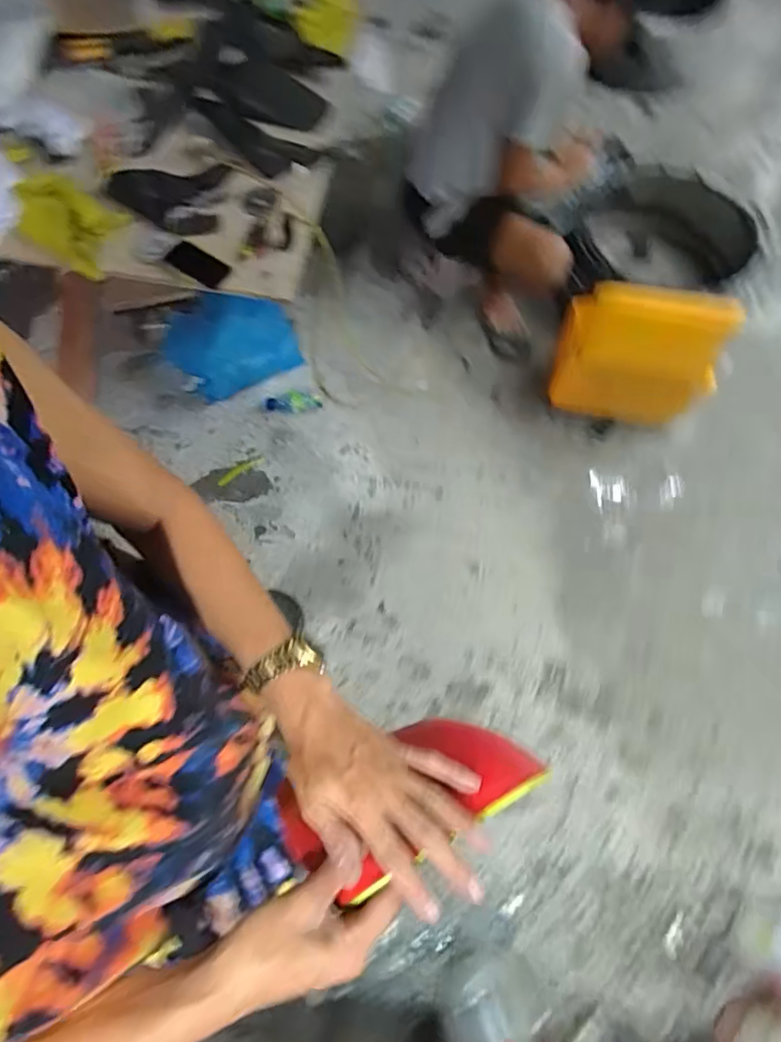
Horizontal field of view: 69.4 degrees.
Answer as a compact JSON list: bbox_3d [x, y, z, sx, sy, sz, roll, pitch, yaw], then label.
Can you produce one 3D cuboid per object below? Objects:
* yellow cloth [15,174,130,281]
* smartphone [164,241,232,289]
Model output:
[{"bbox_3d":[-0.784,-0.741,1.395,0.325,0.051,0.195,35,68,11],"label":"yellow cloth"},{"bbox_3d":[-0.473,-0.632,1.391,0.171,0.017,0.084,31,68,10],"label":"smartphone"}]

